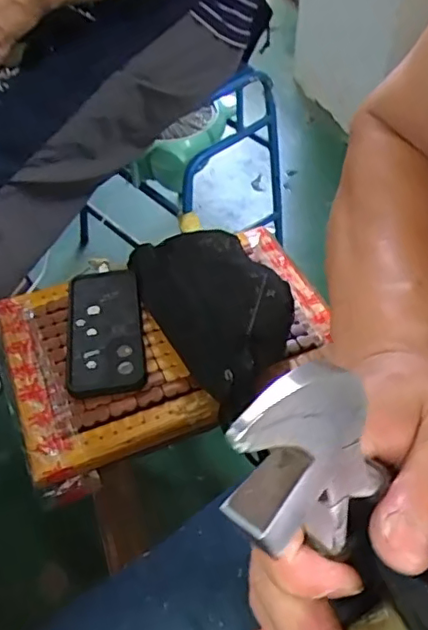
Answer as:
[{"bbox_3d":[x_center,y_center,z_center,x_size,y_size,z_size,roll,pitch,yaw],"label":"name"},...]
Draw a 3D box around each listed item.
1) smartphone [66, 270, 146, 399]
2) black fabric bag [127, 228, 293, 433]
[{"bbox_3d":[-0.121,0.014,0.632,0.079,0.014,0.173,-5,46,-7],"label":"smartphone"},{"bbox_3d":[-0.005,-0.033,0.618,0.129,0.086,0.245,-15,49,-13],"label":"black fabric bag"}]

